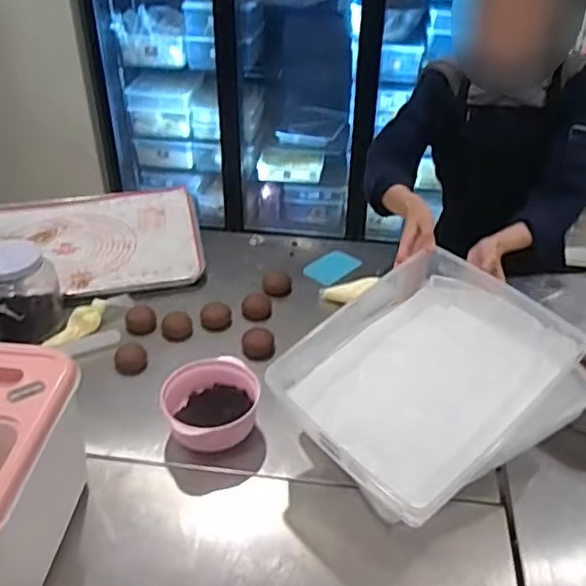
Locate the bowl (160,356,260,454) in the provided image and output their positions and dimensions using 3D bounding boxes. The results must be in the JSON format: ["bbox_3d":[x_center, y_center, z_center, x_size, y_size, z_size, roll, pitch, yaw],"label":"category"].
[{"bbox_3d":[-0.125,0.174,0.962,0.139,0.076,0.140,-2,36,-3],"label":"bowl"}]

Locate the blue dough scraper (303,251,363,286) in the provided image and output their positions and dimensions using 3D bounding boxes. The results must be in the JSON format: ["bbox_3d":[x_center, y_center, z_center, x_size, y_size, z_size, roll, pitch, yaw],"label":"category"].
[{"bbox_3d":[0.086,-0.055,1.338,0.074,0.010,0.110,37,55,25],"label":"blue dough scraper"}]

